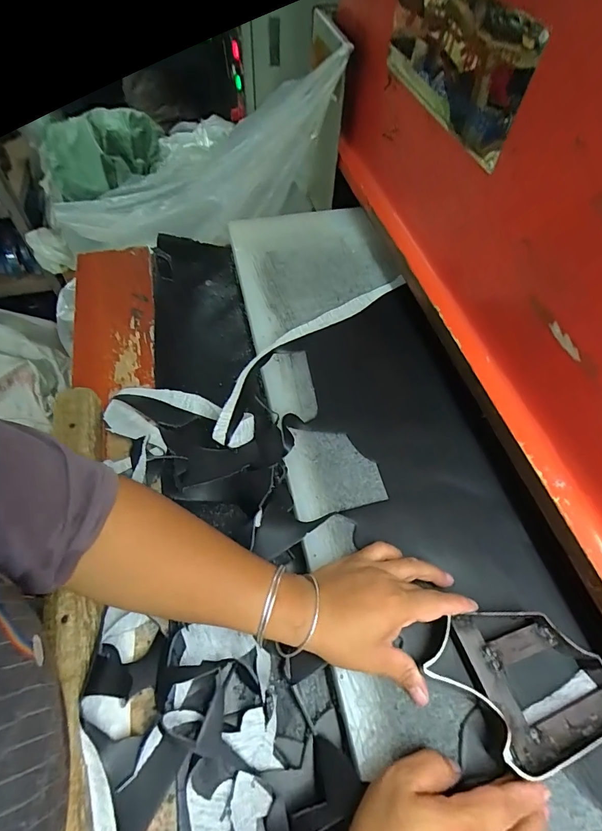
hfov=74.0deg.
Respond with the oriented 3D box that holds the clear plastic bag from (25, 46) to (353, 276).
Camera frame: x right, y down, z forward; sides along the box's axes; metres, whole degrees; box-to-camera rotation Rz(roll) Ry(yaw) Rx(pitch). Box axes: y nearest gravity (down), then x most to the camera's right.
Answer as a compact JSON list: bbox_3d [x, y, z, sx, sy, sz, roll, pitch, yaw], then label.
[{"bbox_3d":[-0.191,-0.383,0.692,0.561,0.140,0.178,-4,54,27],"label":"clear plastic bag"}]

